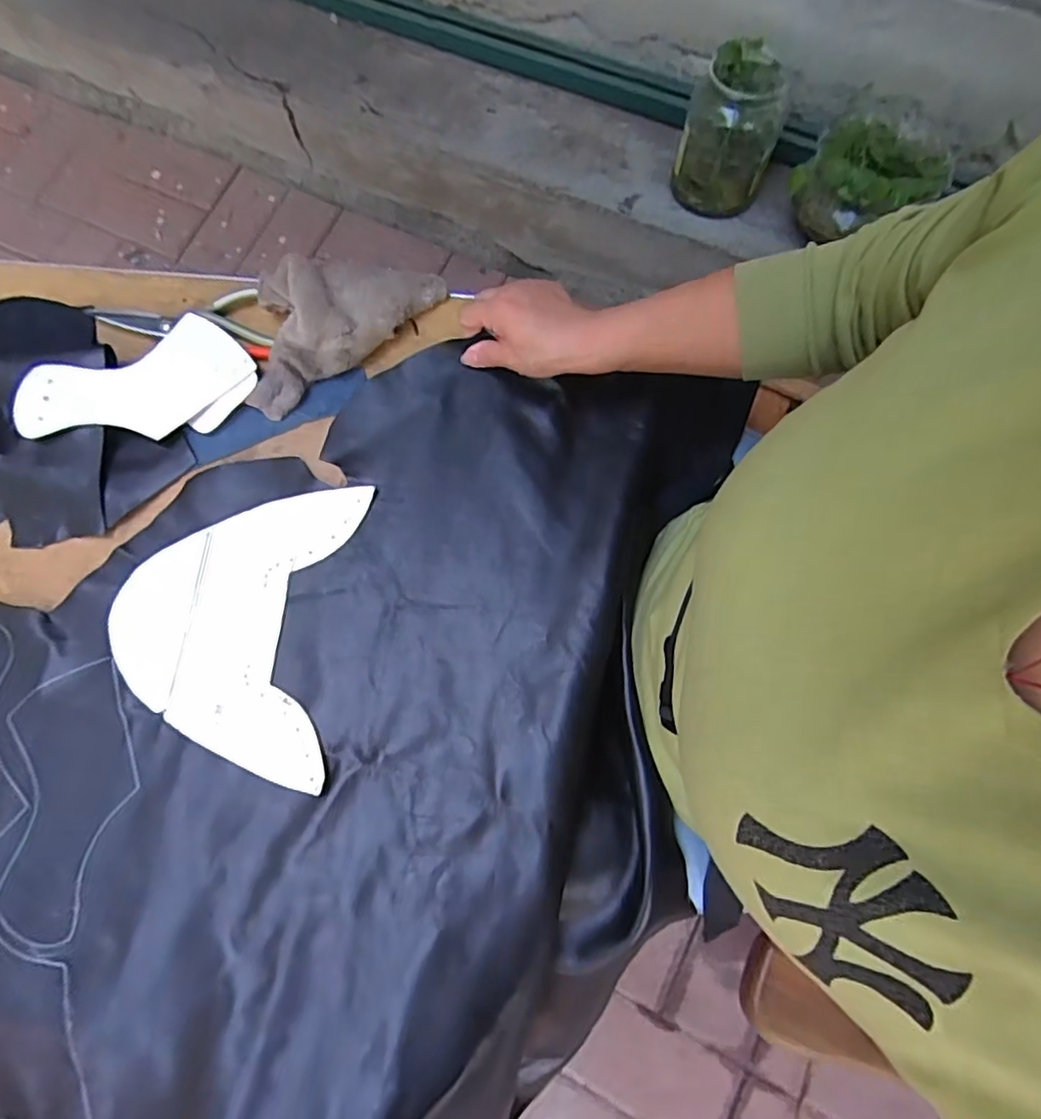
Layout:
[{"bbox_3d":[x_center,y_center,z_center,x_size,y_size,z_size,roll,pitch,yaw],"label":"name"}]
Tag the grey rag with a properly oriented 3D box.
[{"bbox_3d":[-0.172,-0.218,0.515,0.191,0.036,0.110,-39,77,-8],"label":"grey rag"}]

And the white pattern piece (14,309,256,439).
[{"bbox_3d":[-0.327,-0.148,0.508,0.186,0.011,0.090,-25,84,-10],"label":"white pattern piece"}]

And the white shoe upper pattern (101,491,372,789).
[{"bbox_3d":[-0.226,0.048,0.464,0.185,0.006,0.217,4,75,7],"label":"white shoe upper pattern"}]

